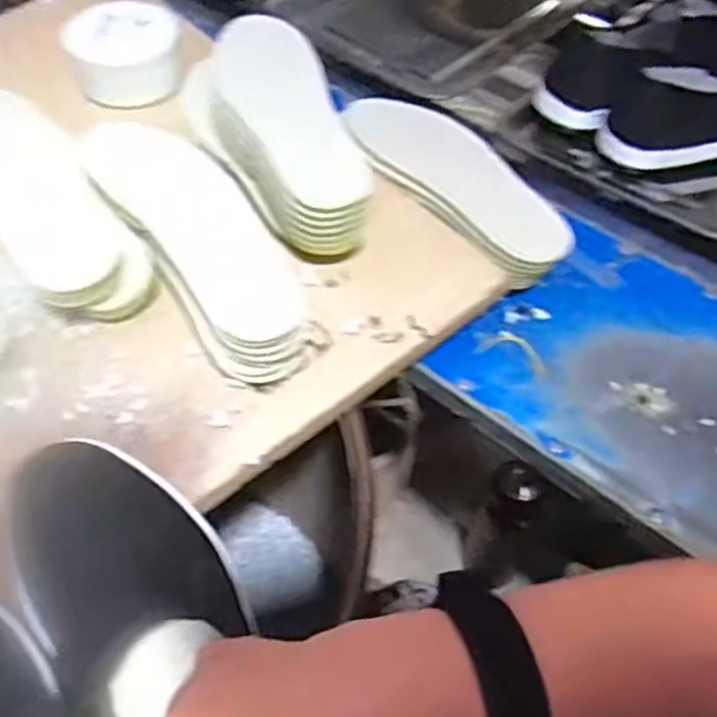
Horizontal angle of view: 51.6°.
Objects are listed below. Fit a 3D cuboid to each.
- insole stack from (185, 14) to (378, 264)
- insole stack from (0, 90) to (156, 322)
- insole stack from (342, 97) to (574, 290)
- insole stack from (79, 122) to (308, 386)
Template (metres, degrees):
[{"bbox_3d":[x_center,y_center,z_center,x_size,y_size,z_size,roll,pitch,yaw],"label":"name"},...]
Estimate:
[{"bbox_3d":[-0.074,-0.192,0.632,0.107,0.073,0.273,-13,52,-14],"label":"insole stack"},{"bbox_3d":[-0.258,-0.127,0.586,0.095,0.050,0.272,-29,58,-25],"label":"insole stack"},{"bbox_3d":[0.082,-0.169,0.674,0.095,0.026,0.267,-32,59,-26],"label":"insole stack"},{"bbox_3d":[-0.125,-0.096,0.588,0.097,0.053,0.271,-28,57,-24],"label":"insole stack"}]

